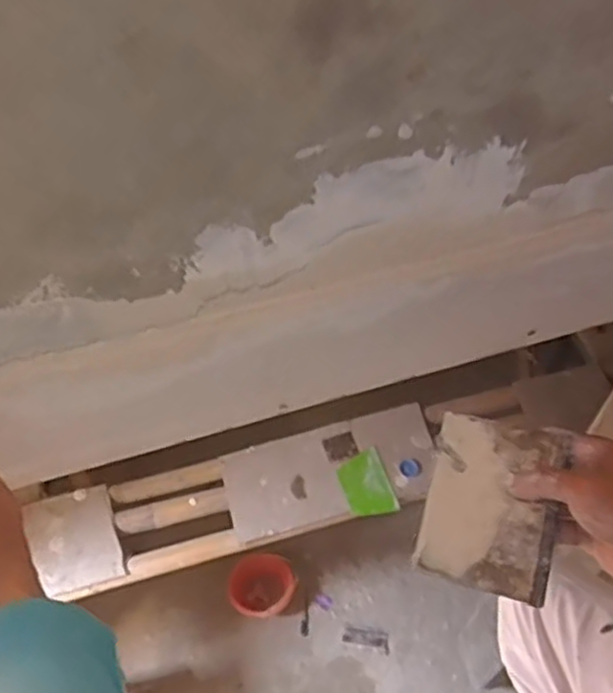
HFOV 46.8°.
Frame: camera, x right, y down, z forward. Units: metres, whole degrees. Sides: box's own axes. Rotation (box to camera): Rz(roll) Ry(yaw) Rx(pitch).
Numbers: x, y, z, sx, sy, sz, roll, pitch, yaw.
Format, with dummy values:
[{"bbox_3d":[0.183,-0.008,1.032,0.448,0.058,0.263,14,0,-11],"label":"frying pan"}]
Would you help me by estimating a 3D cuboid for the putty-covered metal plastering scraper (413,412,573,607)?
[{"bbox_3d":[0.133,0.113,0.511,0.090,0.011,0.118,9,74,19],"label":"putty-covered metal plastering scraper"}]

